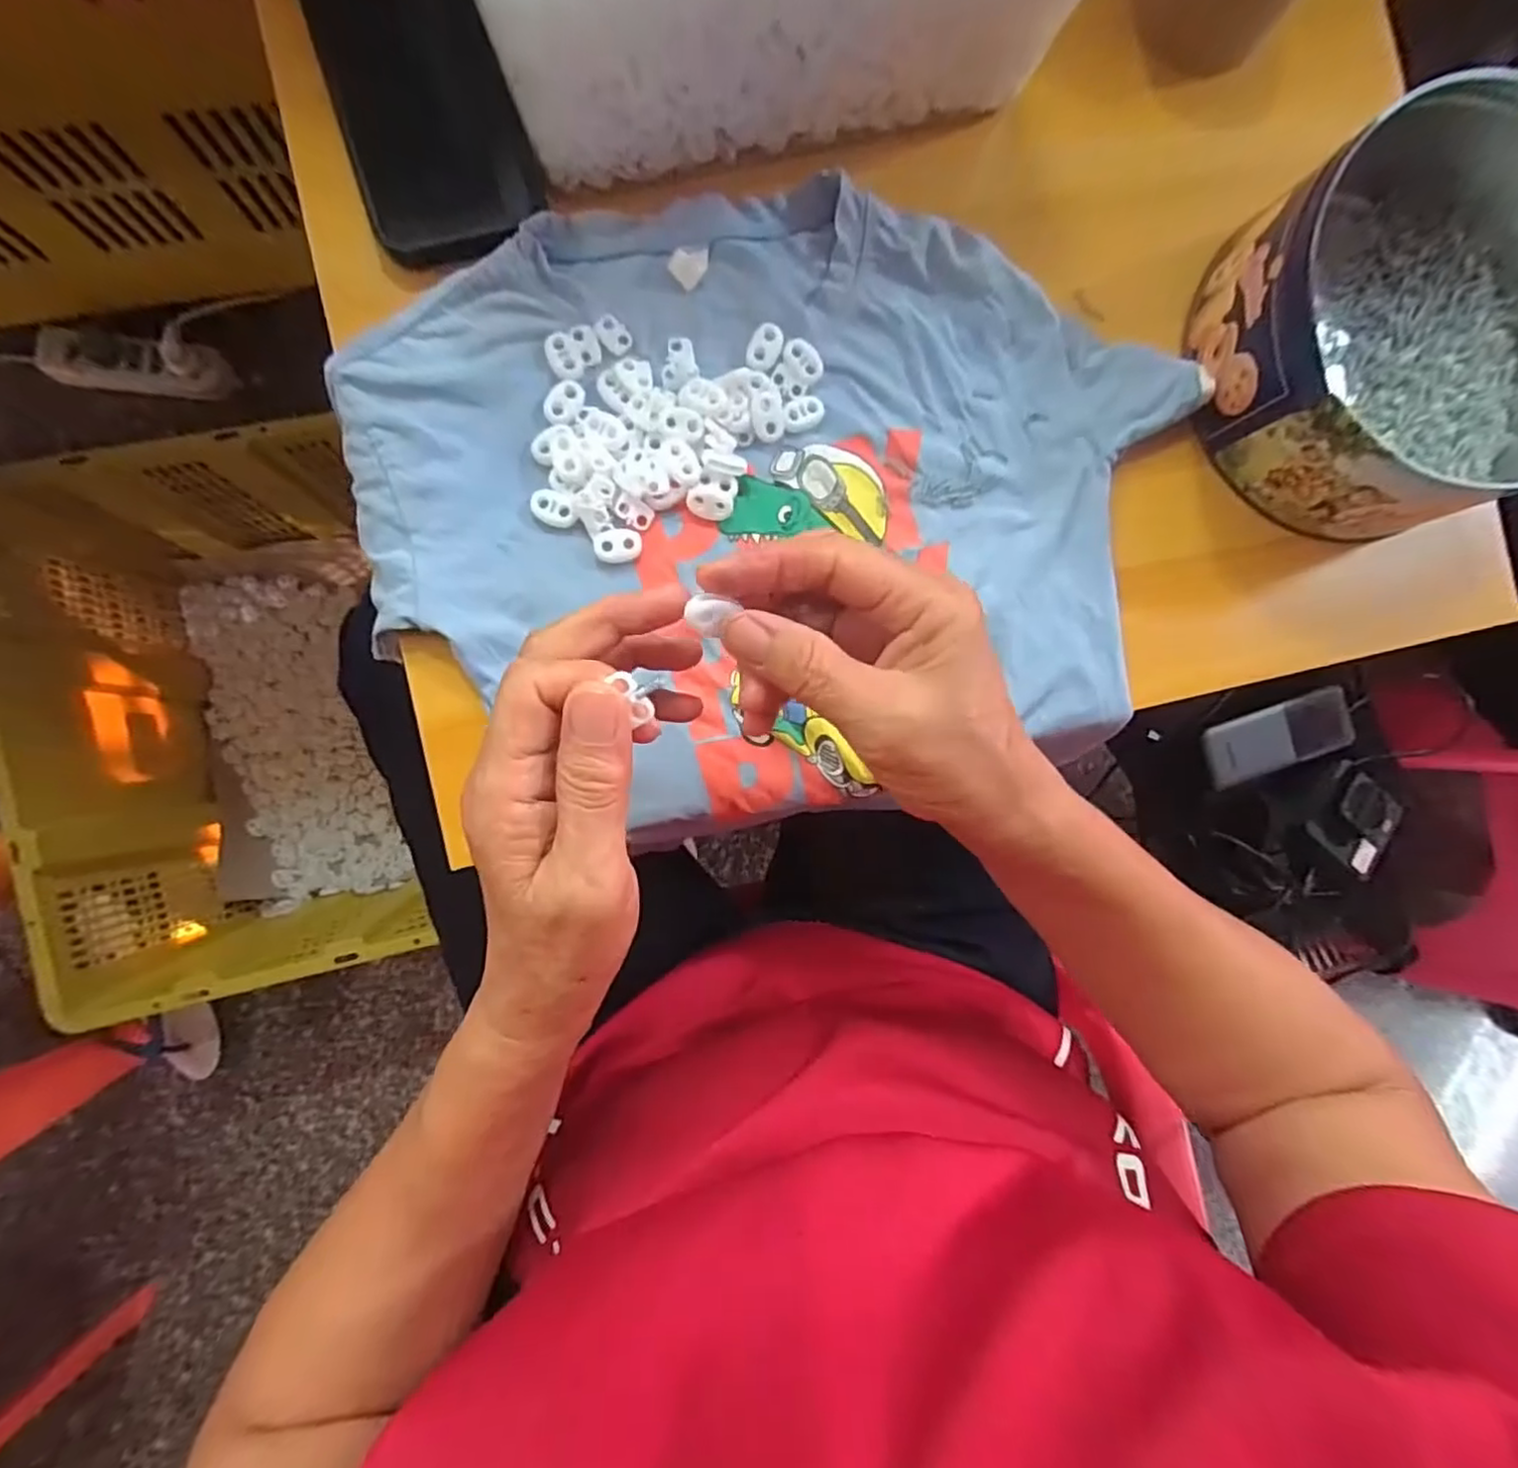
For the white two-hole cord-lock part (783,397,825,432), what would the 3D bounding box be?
[{"bbox_3d":[0.022,-0.159,0.332,0.022,0.005,0.014,-23,92,-7],"label":"white two-hole cord-lock part"}]

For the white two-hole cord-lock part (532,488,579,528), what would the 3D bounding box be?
[{"bbox_3d":[-0.097,-0.107,0.318,0.022,0.005,0.015,17,87,-6],"label":"white two-hole cord-lock part"}]

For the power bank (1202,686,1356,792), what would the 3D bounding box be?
[{"bbox_3d":[0.424,0.002,0.544,0.127,0.018,0.051,-19,91,-7],"label":"power bank"}]

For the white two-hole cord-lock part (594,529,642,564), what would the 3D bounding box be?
[{"bbox_3d":[-0.068,-0.091,0.322,0.022,0.005,0.015,-11,90,-7],"label":"white two-hole cord-lock part"}]

